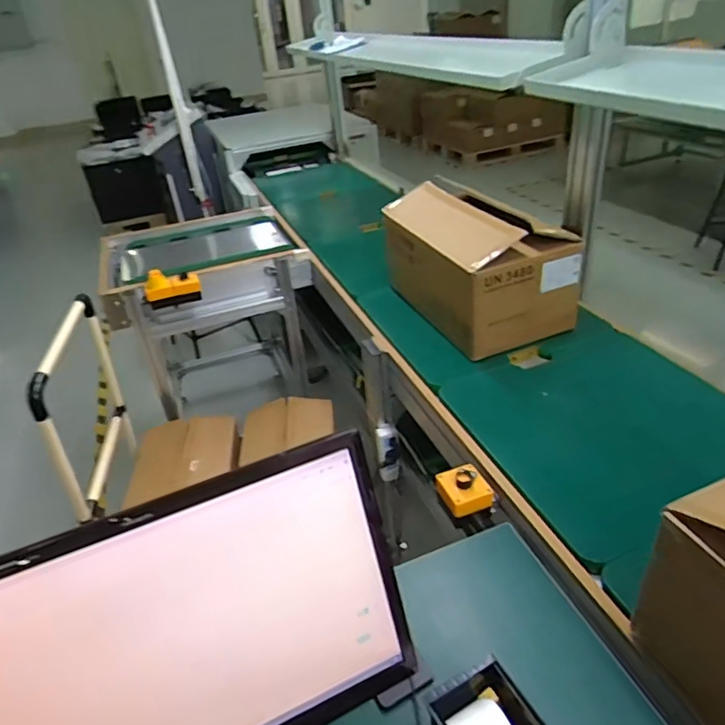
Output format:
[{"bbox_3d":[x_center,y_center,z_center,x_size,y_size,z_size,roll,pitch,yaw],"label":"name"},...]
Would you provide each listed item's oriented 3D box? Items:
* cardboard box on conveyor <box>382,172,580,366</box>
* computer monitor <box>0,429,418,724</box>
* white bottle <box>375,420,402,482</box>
[{"bbox_3d":[0.305,-0.272,1.479,0.331,0.315,0.510,-16,34,-16],"label":"cardboard box on conveyor"},{"bbox_3d":[-0.194,0.345,0.564,0.505,0.361,0.219,-16,34,-16],"label":"computer monitor"},{"bbox_3d":[0.073,0.250,1.548,0.063,0.184,0.085,-5,33,1],"label":"white bottle"}]

